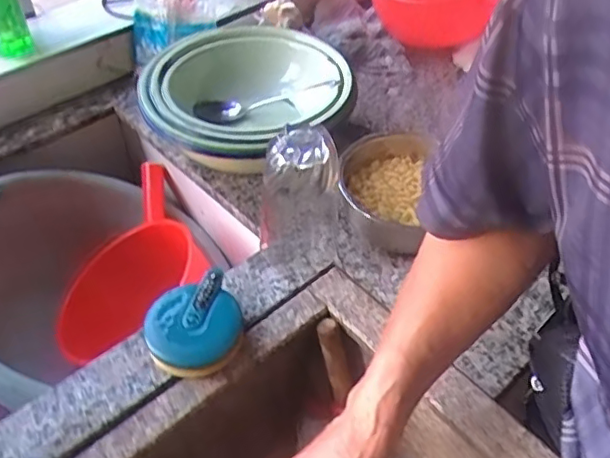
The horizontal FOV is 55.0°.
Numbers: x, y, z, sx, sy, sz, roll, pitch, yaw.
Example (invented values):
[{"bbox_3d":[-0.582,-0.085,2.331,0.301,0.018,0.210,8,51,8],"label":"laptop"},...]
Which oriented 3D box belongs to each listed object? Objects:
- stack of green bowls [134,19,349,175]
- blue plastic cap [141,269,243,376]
[{"bbox_3d":[-0.068,-0.161,0.724,0.240,0.073,0.260,9,47,6],"label":"stack of green bowls"},{"bbox_3d":[-0.100,0.089,0.534,0.085,0.016,0.085,1,64,-3],"label":"blue plastic cap"}]

